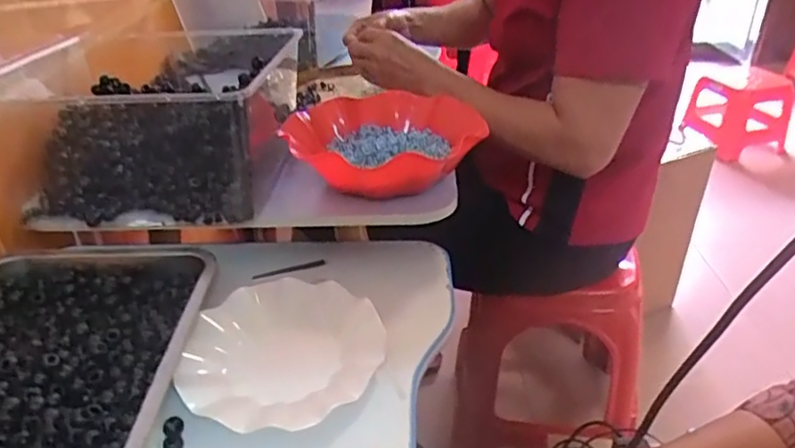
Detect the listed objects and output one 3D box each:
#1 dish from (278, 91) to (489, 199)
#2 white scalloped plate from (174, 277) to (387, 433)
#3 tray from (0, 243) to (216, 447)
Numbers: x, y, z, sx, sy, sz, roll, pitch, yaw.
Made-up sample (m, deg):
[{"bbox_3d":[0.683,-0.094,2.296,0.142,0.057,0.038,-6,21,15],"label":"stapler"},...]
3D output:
[{"bbox_3d":[-0.019,-0.096,0.705,0.207,0.061,0.225,-1,31,1],"label":"dish"},{"bbox_3d":[-0.107,0.109,0.556,0.176,0.021,0.168,-1,31,1],"label":"white scalloped plate"},{"bbox_3d":[-0.307,0.125,0.523,0.242,0.049,0.317,-2,31,0],"label":"tray"}]

